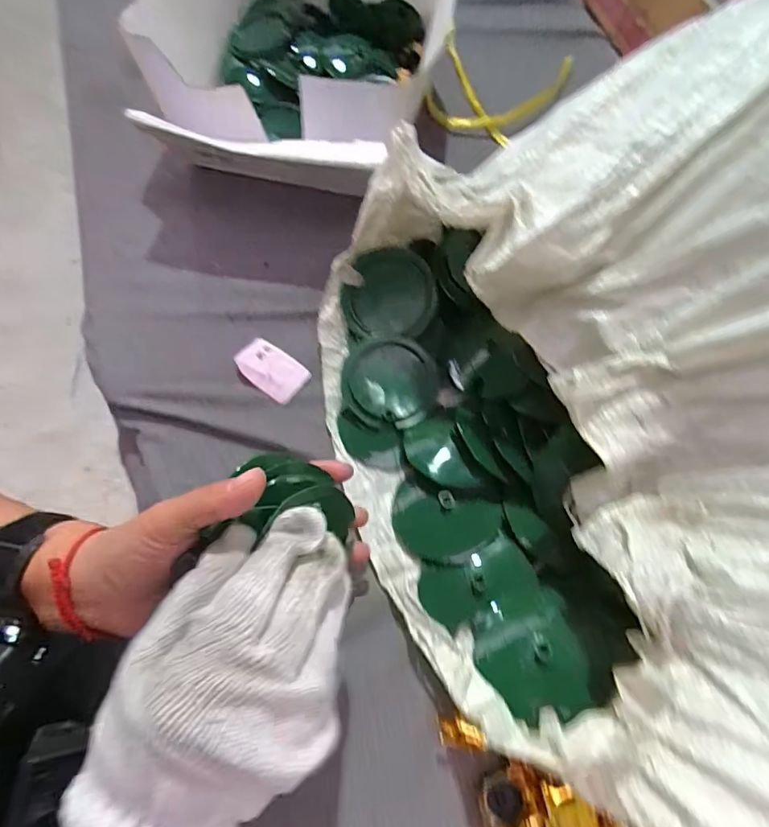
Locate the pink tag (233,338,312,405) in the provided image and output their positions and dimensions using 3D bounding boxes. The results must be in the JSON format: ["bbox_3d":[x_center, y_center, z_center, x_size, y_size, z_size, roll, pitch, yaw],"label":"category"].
[{"bbox_3d":[-0.091,-0.036,0.386,0.055,0.016,0.037,33,65,11],"label":"pink tag"}]

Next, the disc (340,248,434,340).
[{"bbox_3d":[0.003,-0.095,0.387,0.074,0.006,0.068,0,94,3],"label":"disc"}]

